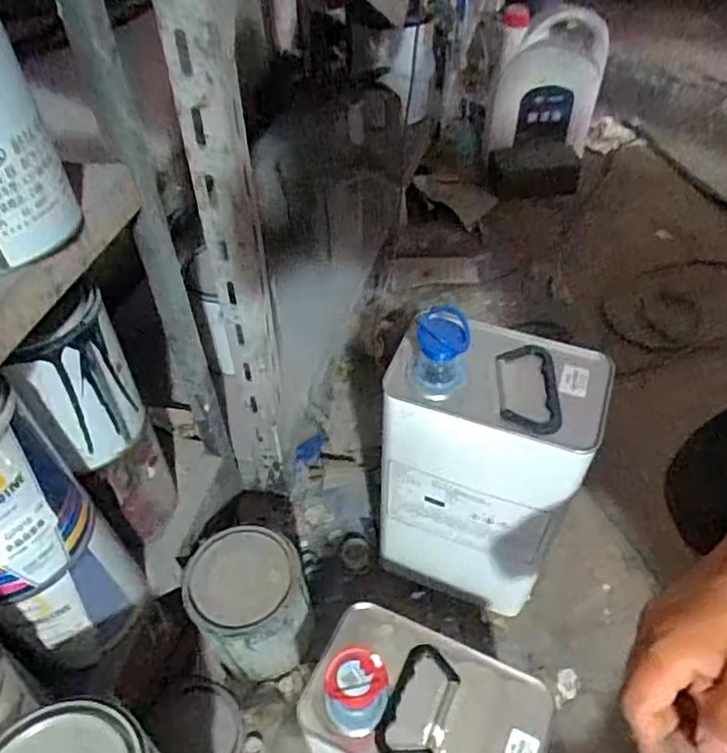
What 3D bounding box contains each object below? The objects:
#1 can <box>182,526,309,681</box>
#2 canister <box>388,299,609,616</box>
[{"bbox_3d":[-0.106,0.221,0.611,0.103,0.127,0.095,-2,45,2],"label":"can"},{"bbox_3d":[0.109,0.083,0.577,0.163,0.320,0.101,14,48,16],"label":"canister"}]

